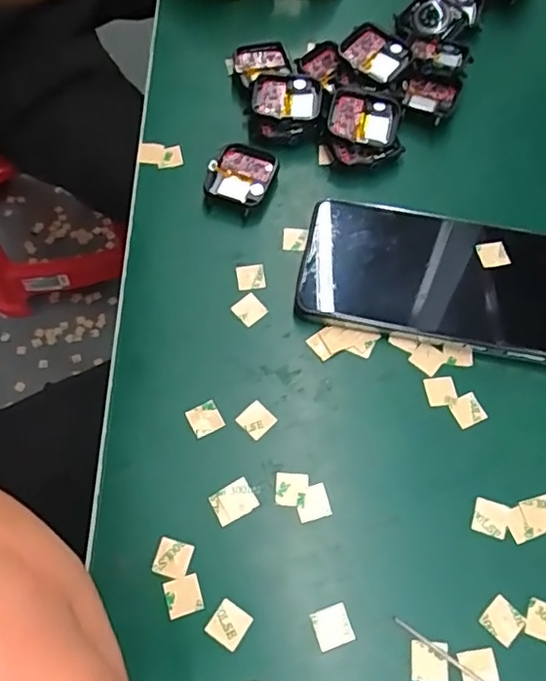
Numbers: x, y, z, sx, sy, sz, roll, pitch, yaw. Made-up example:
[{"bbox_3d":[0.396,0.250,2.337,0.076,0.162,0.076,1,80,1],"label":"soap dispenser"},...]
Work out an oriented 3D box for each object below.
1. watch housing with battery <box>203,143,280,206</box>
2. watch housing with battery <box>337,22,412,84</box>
[{"bbox_3d":[-0.018,-0.101,0.348,0.037,0.013,0.045,20,66,7],"label":"watch housing with battery"},{"bbox_3d":[0.065,-0.182,0.368,0.041,0.015,0.035,39,70,15],"label":"watch housing with battery"}]

